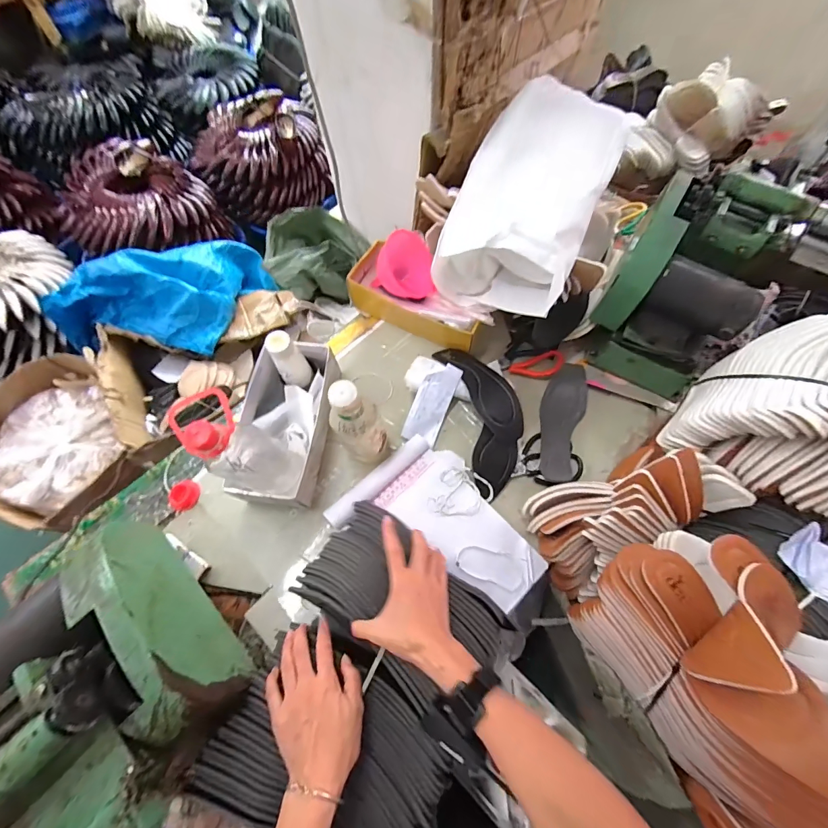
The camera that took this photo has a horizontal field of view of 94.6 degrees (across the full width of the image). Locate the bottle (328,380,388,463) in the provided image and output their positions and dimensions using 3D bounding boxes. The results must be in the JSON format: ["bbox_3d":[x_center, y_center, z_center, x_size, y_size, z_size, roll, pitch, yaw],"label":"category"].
[{"bbox_3d":[-0.086,0.022,0.597,0.074,0.231,0.062,-32,70,-12],"label":"bottle"}]

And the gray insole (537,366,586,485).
[{"bbox_3d":[0.271,0.013,0.705,0.076,0.026,0.234,18,68,8],"label":"gray insole"}]

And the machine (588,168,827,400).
[{"bbox_3d":[0.527,-0.179,0.640,0.361,0.246,0.254,30,70,13],"label":"machine"}]

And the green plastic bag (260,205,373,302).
[{"bbox_3d":[-0.279,-0.418,1.063,0.249,0.180,0.206,-31,70,-12],"label":"green plastic bag"}]

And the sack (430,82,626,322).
[{"bbox_3d":[0.183,-0.337,0.621,0.197,0.169,0.311,23,69,10],"label":"sack"}]

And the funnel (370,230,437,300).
[{"bbox_3d":[-0.026,-0.296,0.767,0.105,0.127,0.095,-38,37,-24],"label":"funnel"}]

